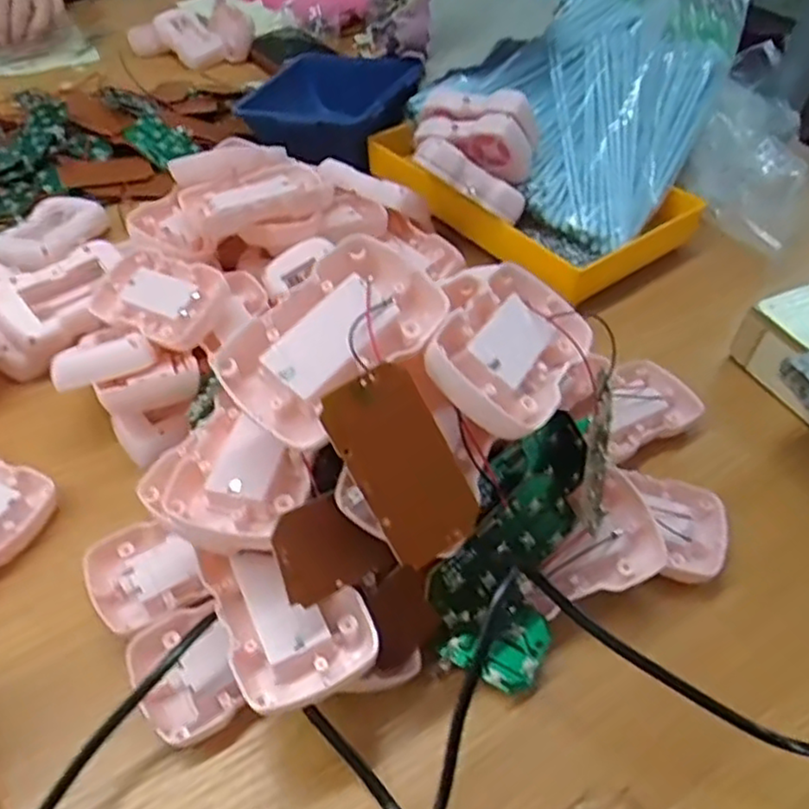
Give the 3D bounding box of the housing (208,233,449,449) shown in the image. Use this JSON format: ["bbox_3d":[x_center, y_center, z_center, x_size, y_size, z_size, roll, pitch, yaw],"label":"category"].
[{"bbox_3d":[-0.027,-0.027,0.268,0.053,0.020,0.087,39,71,14],"label":"housing"}]

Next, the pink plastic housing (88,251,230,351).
[{"bbox_3d":[-0.150,-0.065,0.416,0.090,0.019,0.055,23,76,28],"label":"pink plastic housing"}]

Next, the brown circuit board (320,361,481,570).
[{"bbox_3d":[0.000,0.023,0.253,0.037,0.074,0.004,-31,12,-14],"label":"brown circuit board"}]

